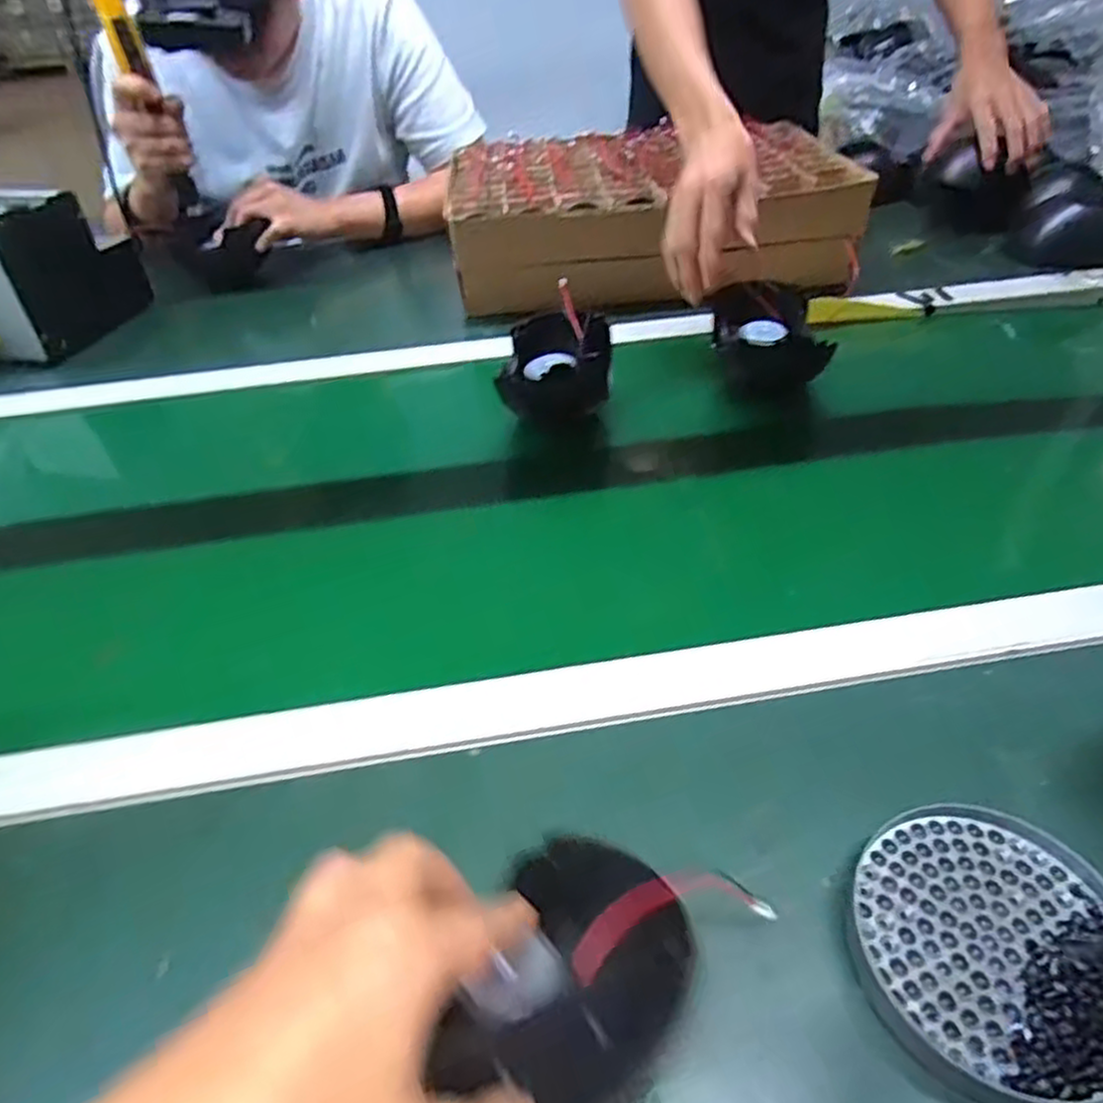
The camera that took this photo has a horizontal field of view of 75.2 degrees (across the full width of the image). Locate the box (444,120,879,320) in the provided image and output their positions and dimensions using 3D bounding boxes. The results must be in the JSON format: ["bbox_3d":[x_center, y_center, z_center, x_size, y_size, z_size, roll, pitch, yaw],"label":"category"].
[{"bbox_3d":[0.092,-0.387,0.823,0.465,0.107,0.312,-8,44,-4],"label":"box"}]

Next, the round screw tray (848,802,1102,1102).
[{"bbox_3d":[0.194,0.175,0.318,0.111,0.031,0.113,-28,49,-24],"label":"round screw tray"}]

